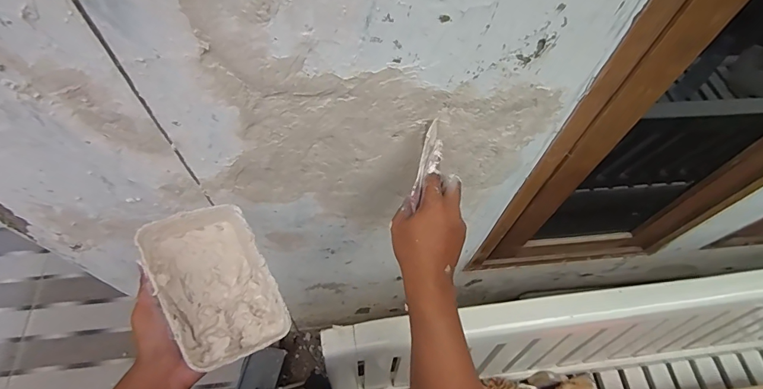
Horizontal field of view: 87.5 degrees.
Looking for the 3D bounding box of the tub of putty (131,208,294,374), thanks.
[{"bbox_3d":[-0.192,0.104,0.458,0.123,0.060,0.173,-15,73,-33],"label":"tub of putty"}]

